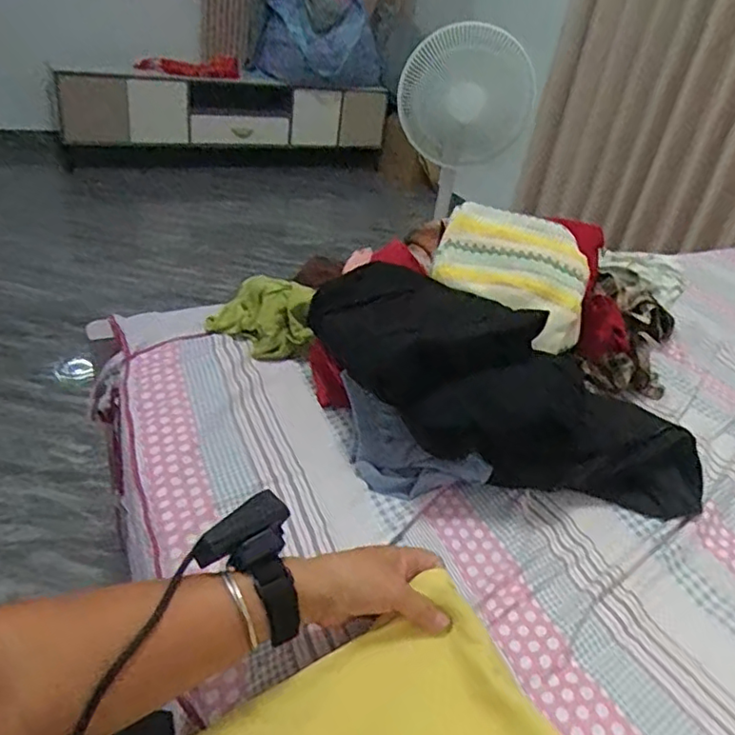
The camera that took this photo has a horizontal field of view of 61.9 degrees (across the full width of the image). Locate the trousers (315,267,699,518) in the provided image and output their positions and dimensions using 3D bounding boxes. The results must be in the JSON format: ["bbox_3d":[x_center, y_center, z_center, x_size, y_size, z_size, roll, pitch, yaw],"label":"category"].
[{"bbox_3d":[0.143,0.031,0.688,0.501,0.149,0.222,30,37,12],"label":"trousers"}]

